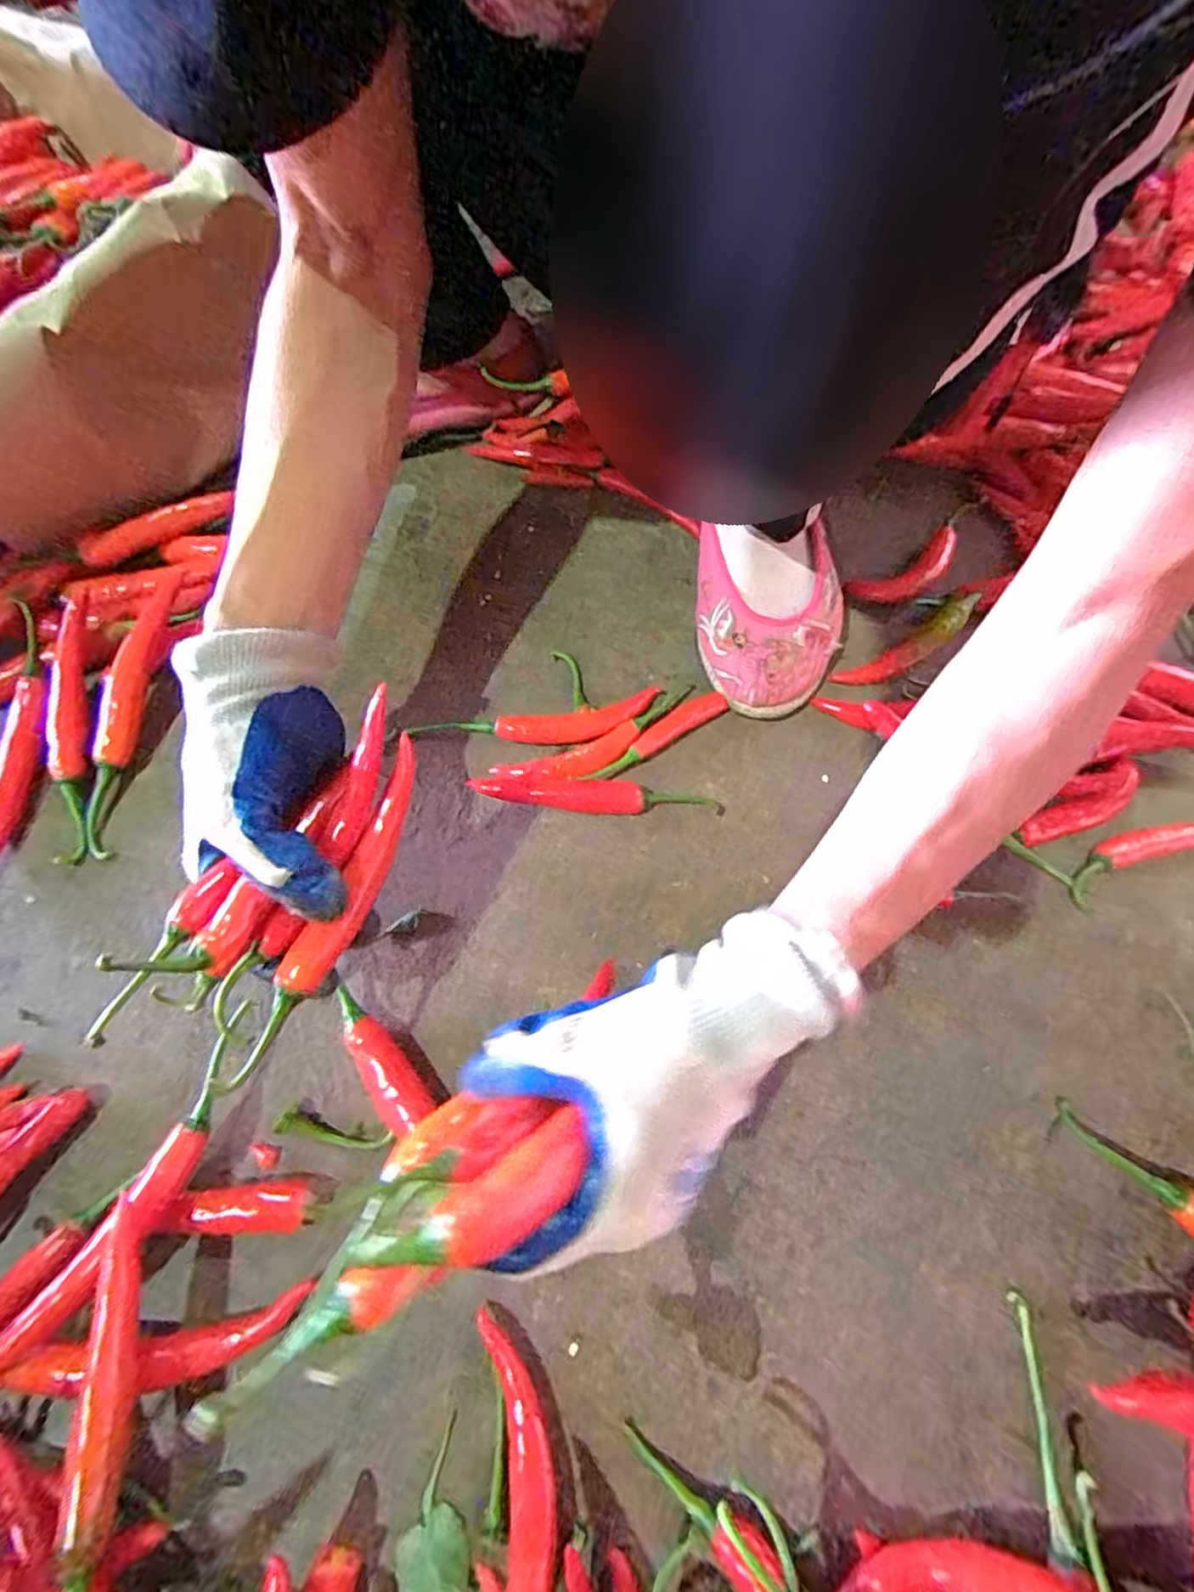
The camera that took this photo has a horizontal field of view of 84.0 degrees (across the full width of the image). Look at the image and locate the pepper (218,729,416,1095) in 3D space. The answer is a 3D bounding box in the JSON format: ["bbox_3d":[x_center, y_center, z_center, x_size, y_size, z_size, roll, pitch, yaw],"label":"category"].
[{"bbox_3d":[-0.116,0.050,0.293,0.019,0.026,0.158,21,74,9],"label":"pepper"}]

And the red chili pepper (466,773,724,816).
[{"bbox_3d":[-0.002,0.001,0.405,0.150,0.014,0.020,7,65,3],"label":"red chili pepper"}]

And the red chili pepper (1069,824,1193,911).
[{"bbox_3d":[0.317,0.031,0.375,0.133,0.023,0.027,-18,67,-8],"label":"red chili pepper"}]

